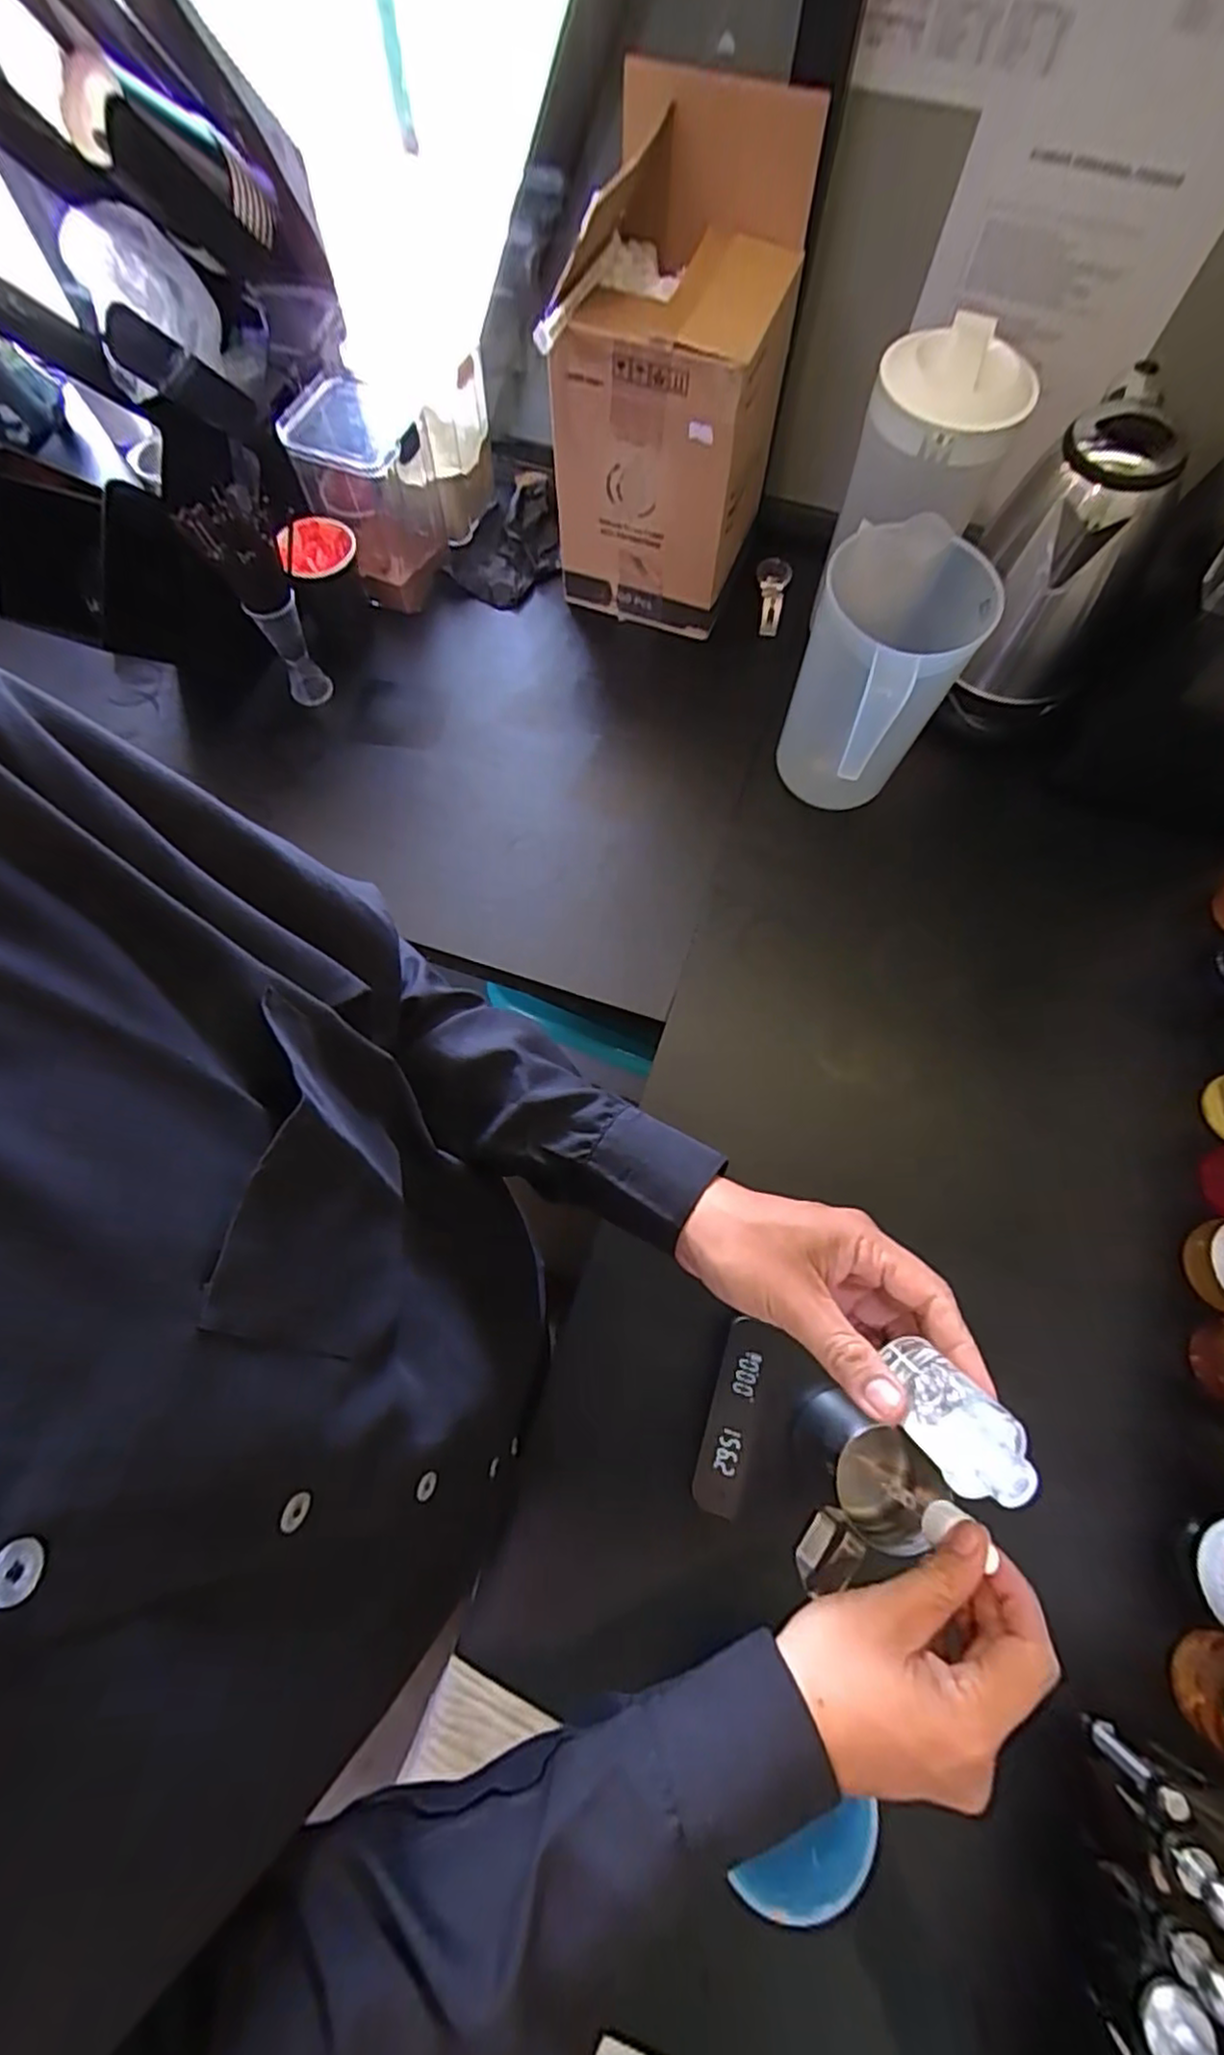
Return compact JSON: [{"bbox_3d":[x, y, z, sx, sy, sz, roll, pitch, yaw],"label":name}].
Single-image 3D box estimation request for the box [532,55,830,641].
[{"bbox_3d":[0.056,-0.604,0.676,0.192,0.306,0.247,16,71,4],"label":"box"}]

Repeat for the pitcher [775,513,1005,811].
[{"bbox_3d":[0.217,-0.289,0.614,0.125,0.204,0.206,27,72,7],"label":"pitcher"}]

